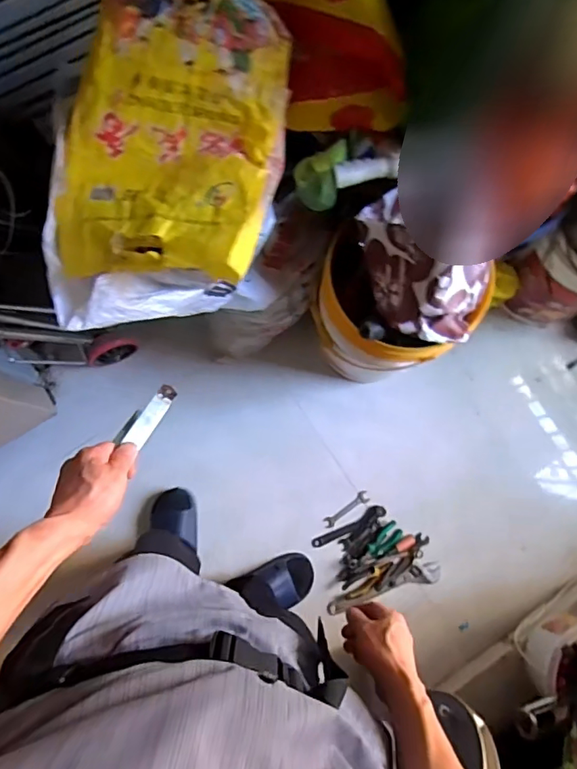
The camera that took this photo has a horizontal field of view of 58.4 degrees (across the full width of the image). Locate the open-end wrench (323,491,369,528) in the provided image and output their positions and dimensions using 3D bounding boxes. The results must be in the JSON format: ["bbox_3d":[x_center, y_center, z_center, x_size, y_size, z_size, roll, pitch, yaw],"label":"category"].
[{"bbox_3d":[0.149,0.322,1.332,0.133,0.006,0.032,-35,72,-1],"label":"open-end wrench"}]

